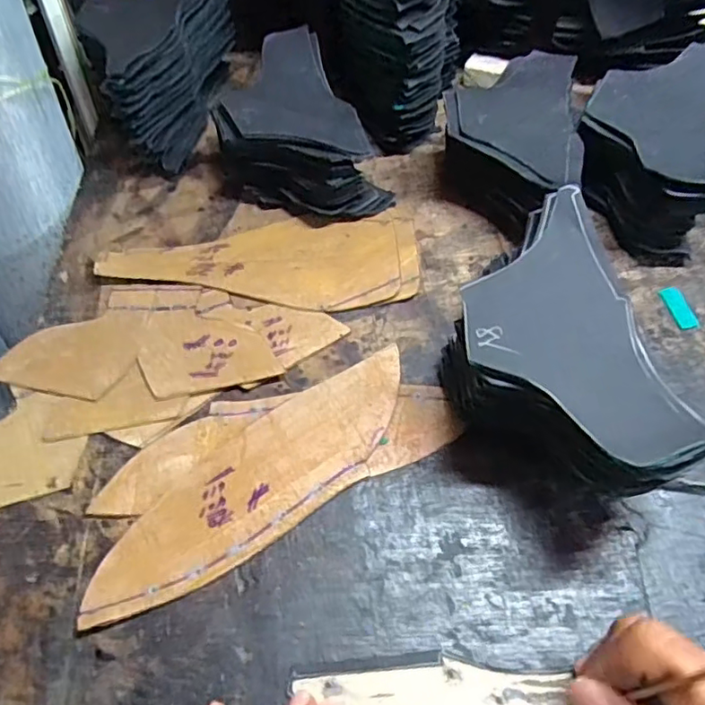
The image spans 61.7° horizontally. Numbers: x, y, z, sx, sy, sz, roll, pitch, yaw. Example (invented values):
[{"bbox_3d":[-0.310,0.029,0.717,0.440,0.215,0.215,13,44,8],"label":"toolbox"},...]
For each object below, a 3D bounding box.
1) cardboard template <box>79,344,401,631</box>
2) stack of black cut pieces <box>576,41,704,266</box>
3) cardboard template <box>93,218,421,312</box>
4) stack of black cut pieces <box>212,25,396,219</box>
[{"bbox_3d":[-0.048,0.066,0.319,0.200,0.007,0.062,-31,60,-18],"label":"cardboard template"},{"bbox_3d":[0.203,-0.145,0.412,0.088,0.076,0.153,14,57,12],"label":"stack of black cut pieces"},{"bbox_3d":[-0.062,-0.065,0.409,0.211,0.009,0.077,2,55,3],"label":"cardboard template"},{"bbox_3d":[-0.047,-0.159,0.436,0.099,0.066,0.144,-24,58,-14],"label":"stack of black cut pieces"}]

